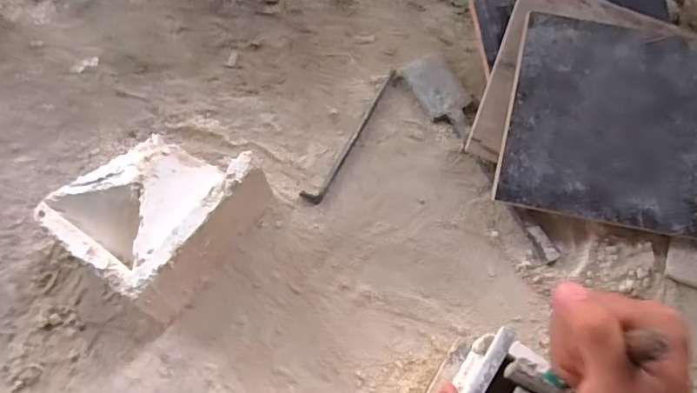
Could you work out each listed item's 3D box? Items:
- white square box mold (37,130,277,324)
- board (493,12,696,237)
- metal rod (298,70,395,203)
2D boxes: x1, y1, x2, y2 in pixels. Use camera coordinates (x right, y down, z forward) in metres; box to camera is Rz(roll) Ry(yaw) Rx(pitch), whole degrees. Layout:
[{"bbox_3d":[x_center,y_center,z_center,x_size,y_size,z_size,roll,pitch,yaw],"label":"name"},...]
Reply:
[{"bbox_3d":[-0.220,0.013,0.587,0.175,0.100,0.188,31,70,14],"label":"white square box mold"},{"bbox_3d":[0.316,-0.091,0.603,0.236,0.009,0.233,11,85,5],"label":"board"},{"bbox_3d":[0.008,-0.084,0.667,0.025,0.005,0.223,28,68,13],"label":"metal rod"}]

